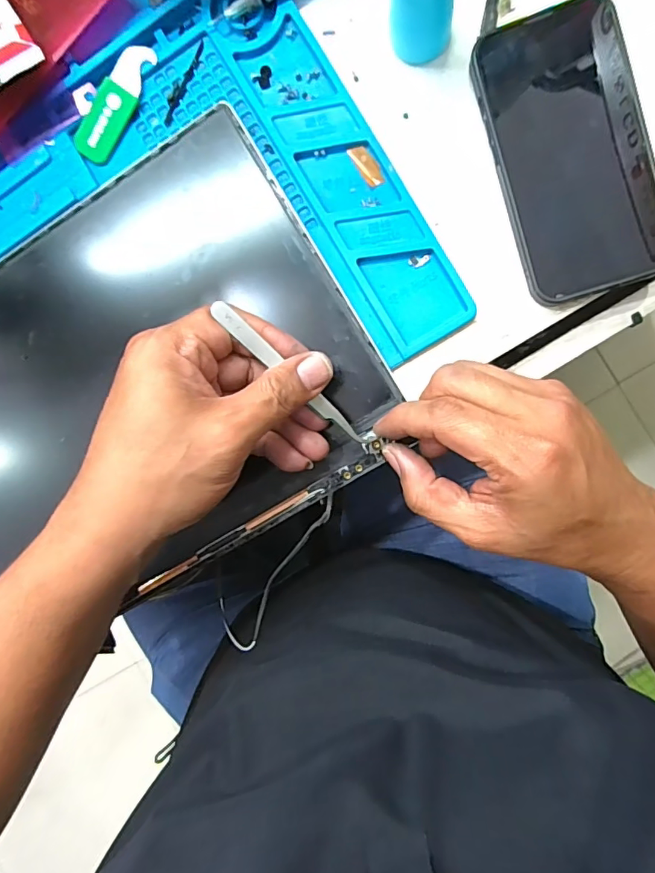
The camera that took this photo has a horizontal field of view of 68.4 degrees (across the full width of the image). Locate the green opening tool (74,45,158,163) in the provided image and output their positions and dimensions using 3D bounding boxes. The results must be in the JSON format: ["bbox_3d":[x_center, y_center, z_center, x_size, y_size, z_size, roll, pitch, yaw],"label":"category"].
[{"bbox_3d":[-0.127,-0.199,0.288,0.023,0.005,0.069,31,96,4],"label":"green opening tool"}]

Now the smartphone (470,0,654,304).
[{"bbox_3d":[0.132,-0.151,0.257,0.075,0.014,0.145,-16,91,7],"label":"smartphone"}]

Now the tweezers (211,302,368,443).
[{"bbox_3d":[-0.018,-0.031,0.257,0.107,0.005,0.009,42,98,-13],"label":"tweezers"}]

